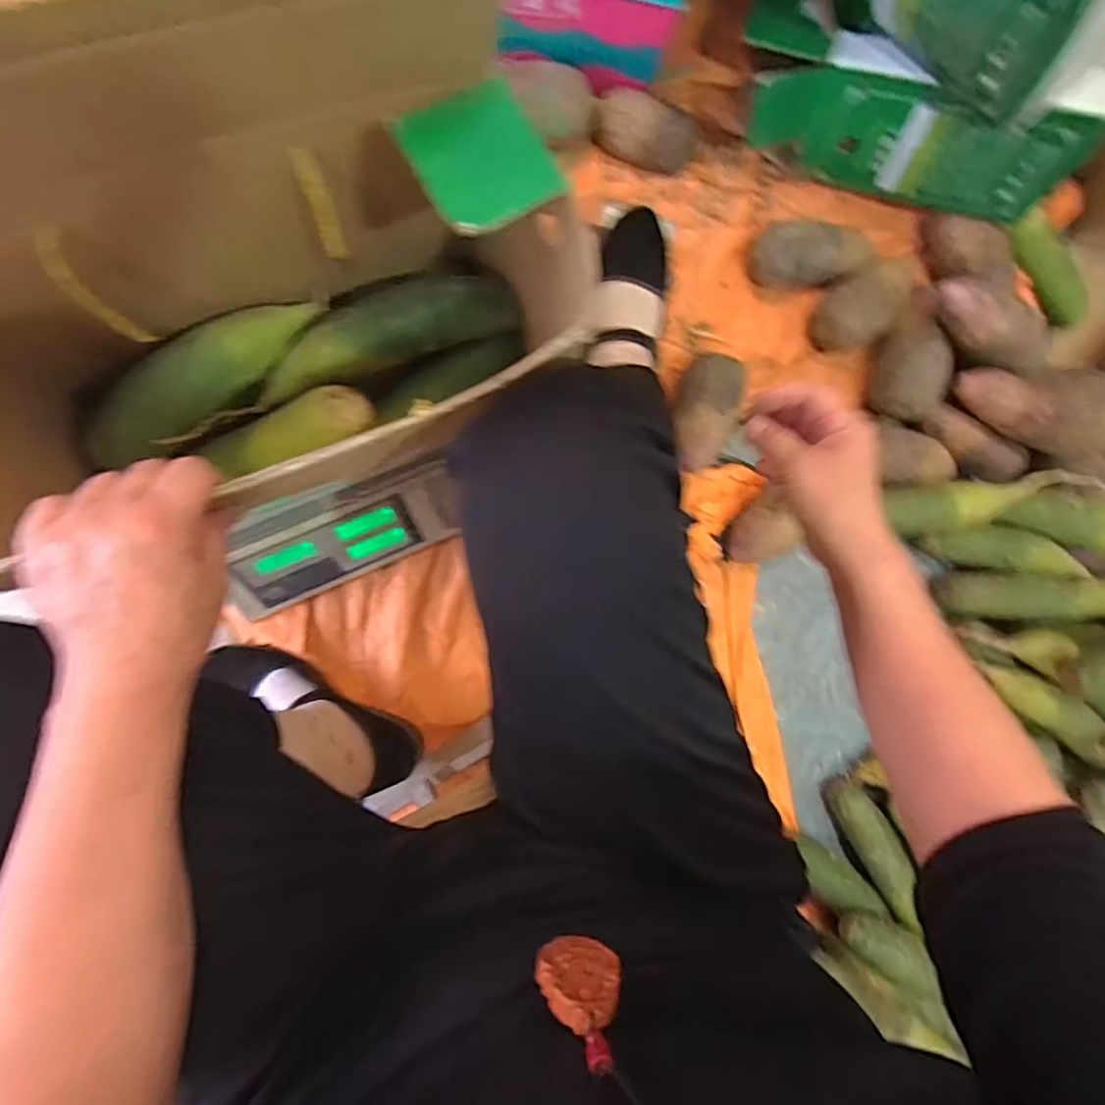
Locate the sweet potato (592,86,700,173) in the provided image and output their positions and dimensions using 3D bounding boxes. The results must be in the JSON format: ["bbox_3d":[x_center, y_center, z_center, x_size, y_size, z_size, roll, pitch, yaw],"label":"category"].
[{"bbox_3d":[0.105,-0.457,0.655,0.119,0.047,0.060,12,90,-9],"label":"sweet potato"}]

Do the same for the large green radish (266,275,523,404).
[{"bbox_3d":[-0.127,-0.167,0.468,0.207,0.044,0.055,-19,95,-7],"label":"large green radish"}]

